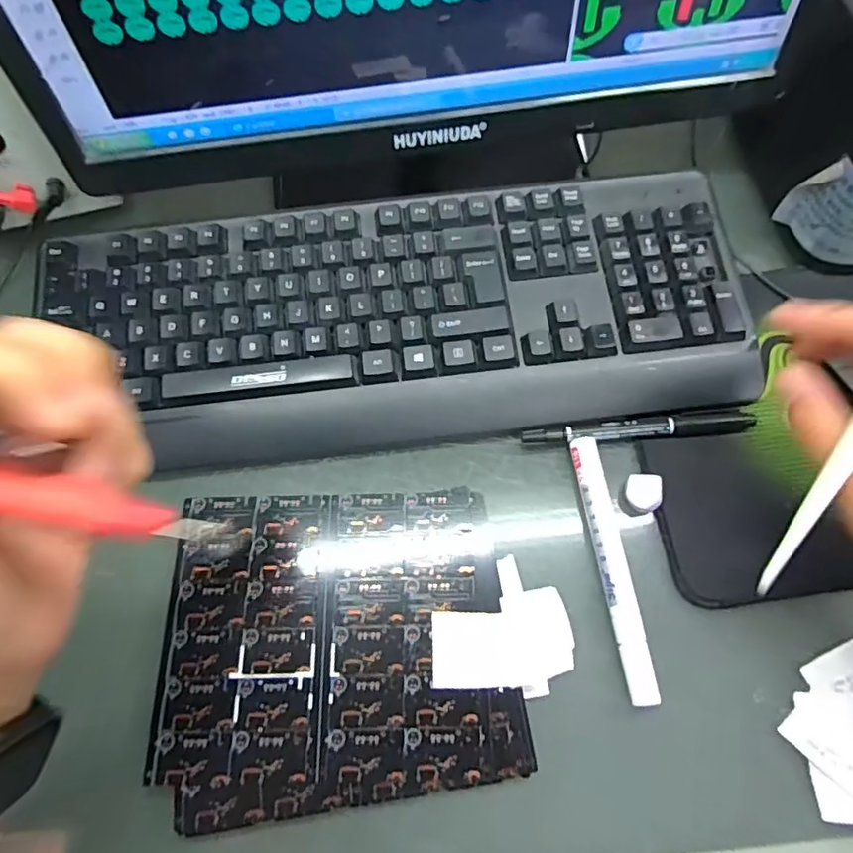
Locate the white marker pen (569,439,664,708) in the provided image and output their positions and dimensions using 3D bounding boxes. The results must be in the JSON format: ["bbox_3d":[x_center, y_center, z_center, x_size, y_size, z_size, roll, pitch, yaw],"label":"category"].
[{"bbox_3d":[0.102,0.074,0.326,0.016,0.010,0.143,-7,68,-2],"label":"white marker pen"}]

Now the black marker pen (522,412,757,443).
[{"bbox_3d":[0.127,0.002,0.357,0.137,0.010,0.012,-4,68,-1],"label":"black marker pen"}]

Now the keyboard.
[{"bbox_3d":[-0.019,-0.068,0.367,0.429,0.031,0.161,-6,68,-2],"label":"keyboard"}]

